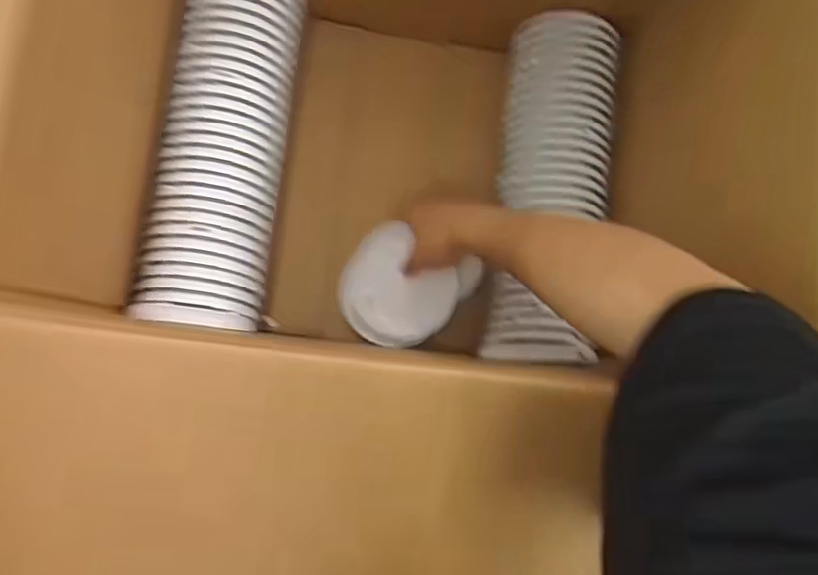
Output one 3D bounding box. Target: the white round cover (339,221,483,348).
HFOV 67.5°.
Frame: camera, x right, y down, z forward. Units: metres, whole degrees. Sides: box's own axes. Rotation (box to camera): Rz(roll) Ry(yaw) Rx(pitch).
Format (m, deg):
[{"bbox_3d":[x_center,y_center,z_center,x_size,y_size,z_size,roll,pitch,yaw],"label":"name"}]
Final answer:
[{"bbox_3d":[-0.009,0.005,0.644,0.130,0.009,0.121,1,92,16],"label":"white round cover"}]

